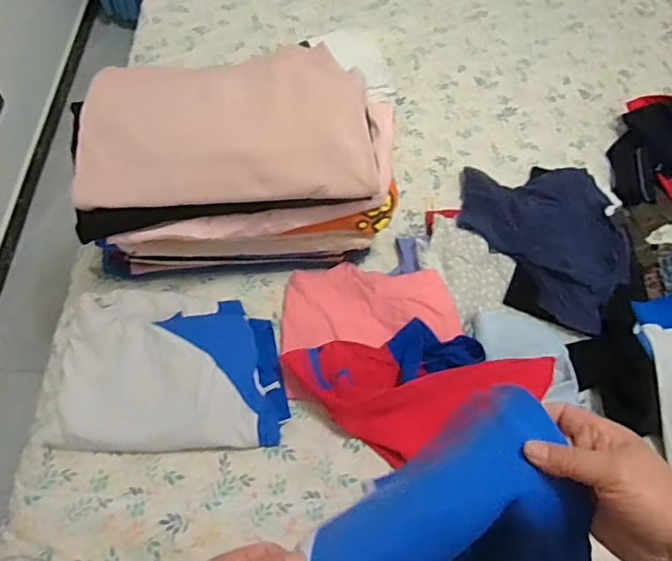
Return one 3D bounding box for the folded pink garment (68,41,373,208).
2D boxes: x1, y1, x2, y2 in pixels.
[{"bbox_3d":[-0.179,-0.245,0.892,0.491,0.110,0.258,-9,64,-11],"label":"folded pink garment"}]

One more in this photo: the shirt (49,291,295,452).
[{"bbox_3d":[-0.298,0.154,0.989,0.419,0.069,0.285,2,62,-5],"label":"shirt"}]

